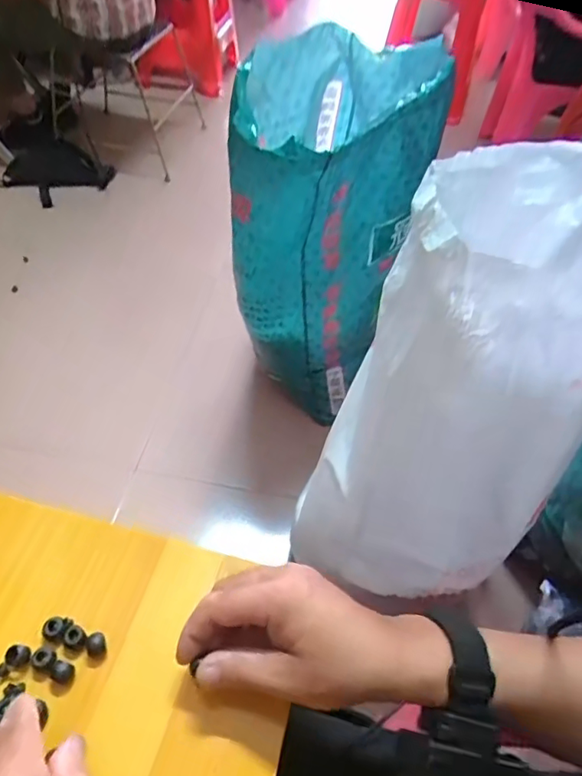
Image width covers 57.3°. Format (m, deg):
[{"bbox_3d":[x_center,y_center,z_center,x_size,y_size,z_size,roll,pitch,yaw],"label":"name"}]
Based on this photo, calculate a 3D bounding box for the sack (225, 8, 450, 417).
[{"bbox_3d":[0.059,-0.250,0.961,0.289,0.578,0.316,11,50,5],"label":"sack"}]

